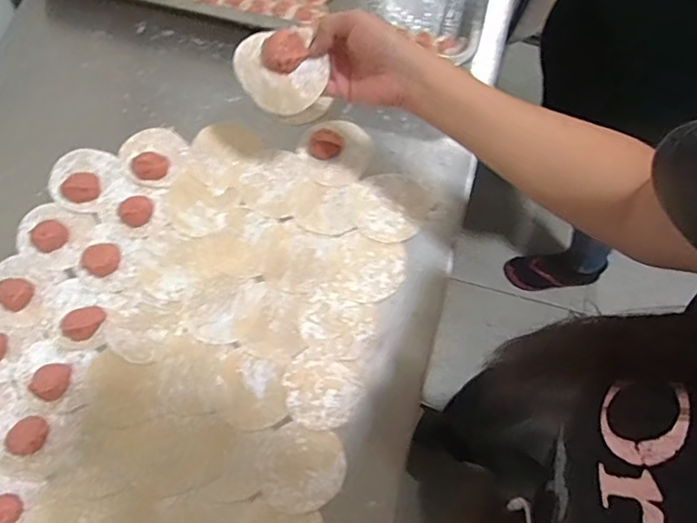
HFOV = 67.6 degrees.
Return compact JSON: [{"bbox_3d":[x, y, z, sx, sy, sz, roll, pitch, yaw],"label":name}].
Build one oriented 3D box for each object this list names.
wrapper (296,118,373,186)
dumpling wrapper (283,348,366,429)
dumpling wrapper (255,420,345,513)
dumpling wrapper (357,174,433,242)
[{"bbox_3d":[-0.013,-0.130,0.596,0.080,0.017,0.080,0,73,-1],"label":"wrapper"},{"bbox_3d":[-0.024,0.128,0.524,0.078,0.004,0.073,-1,73,-2],"label":"dumpling wrapper"},{"bbox_3d":[-0.045,0.200,0.502,0.081,0.004,0.076,15,73,3],"label":"dumpling wrapper"},{"bbox_3d":[0.050,-0.061,0.583,0.082,0.004,0.081,0,73,-1],"label":"dumpling wrapper"}]

